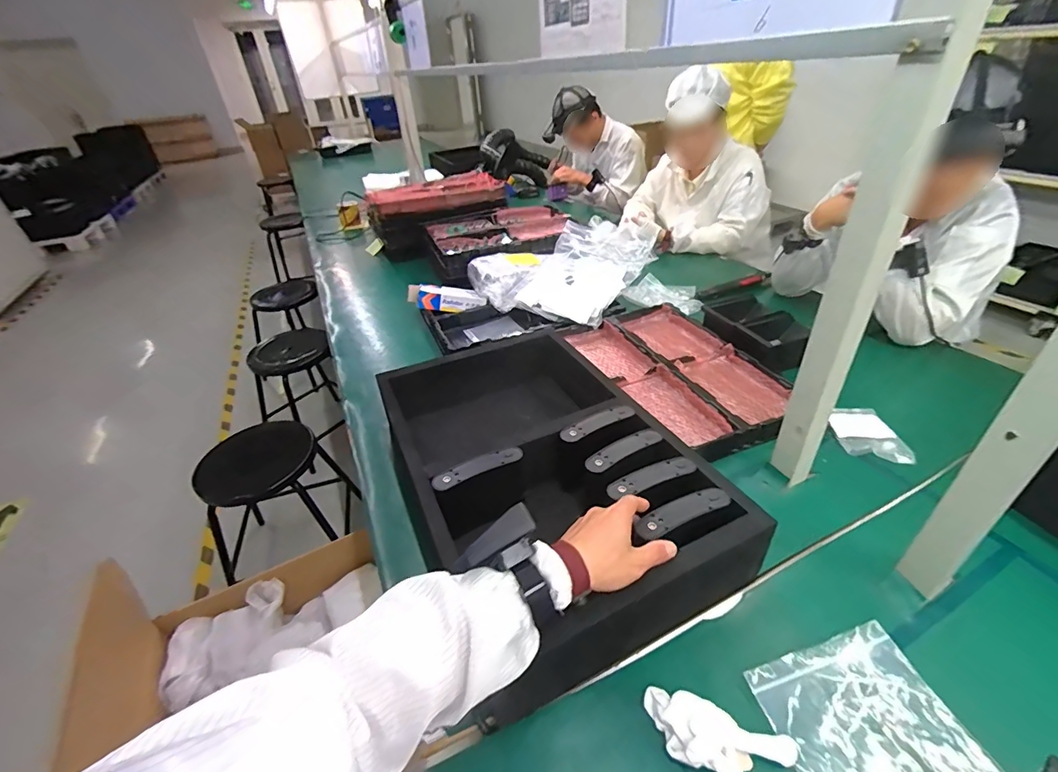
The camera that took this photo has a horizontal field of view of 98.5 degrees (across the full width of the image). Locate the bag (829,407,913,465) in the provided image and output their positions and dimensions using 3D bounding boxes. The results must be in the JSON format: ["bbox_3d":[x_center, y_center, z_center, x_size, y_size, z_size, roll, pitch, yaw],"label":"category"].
[{"bbox_3d":[0.577,0.081,0.781,0.101,0.012,0.128,0,36,6],"label":"bag"}]

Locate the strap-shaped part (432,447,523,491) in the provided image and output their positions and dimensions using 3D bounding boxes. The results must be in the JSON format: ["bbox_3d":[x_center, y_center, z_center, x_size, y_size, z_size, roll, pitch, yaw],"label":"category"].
[{"bbox_3d":[-0.069,0.108,0.615,0.124,0.007,0.028,-21,59,-19],"label":"strap-shaped part"}]

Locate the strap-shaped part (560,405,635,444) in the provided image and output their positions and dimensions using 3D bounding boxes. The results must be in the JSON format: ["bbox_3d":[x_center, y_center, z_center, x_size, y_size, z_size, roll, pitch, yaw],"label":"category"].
[{"bbox_3d":[0.100,0.052,0.680,0.121,0.013,0.034,-21,39,-21],"label":"strap-shaped part"}]

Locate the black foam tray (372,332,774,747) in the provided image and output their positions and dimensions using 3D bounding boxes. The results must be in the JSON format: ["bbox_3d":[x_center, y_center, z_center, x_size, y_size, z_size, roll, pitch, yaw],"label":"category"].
[{"bbox_3d":[0.015,0.120,0.689,0.358,0.130,0.537,-17,38,-17],"label":"black foam tray"}]

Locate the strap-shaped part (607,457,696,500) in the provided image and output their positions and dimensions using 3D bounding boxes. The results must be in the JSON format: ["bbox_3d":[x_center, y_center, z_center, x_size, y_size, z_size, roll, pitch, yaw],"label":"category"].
[{"bbox_3d":[0.159,0.118,0.588,0.122,0.006,0.031,-17,37,-16],"label":"strap-shaped part"}]

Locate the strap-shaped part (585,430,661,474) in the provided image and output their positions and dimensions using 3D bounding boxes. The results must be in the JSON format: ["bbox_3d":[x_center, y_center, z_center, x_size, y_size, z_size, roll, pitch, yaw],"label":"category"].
[{"bbox_3d":[0.128,0.088,0.629,0.115,0.013,0.030,-20,38,-20],"label":"strap-shaped part"}]

